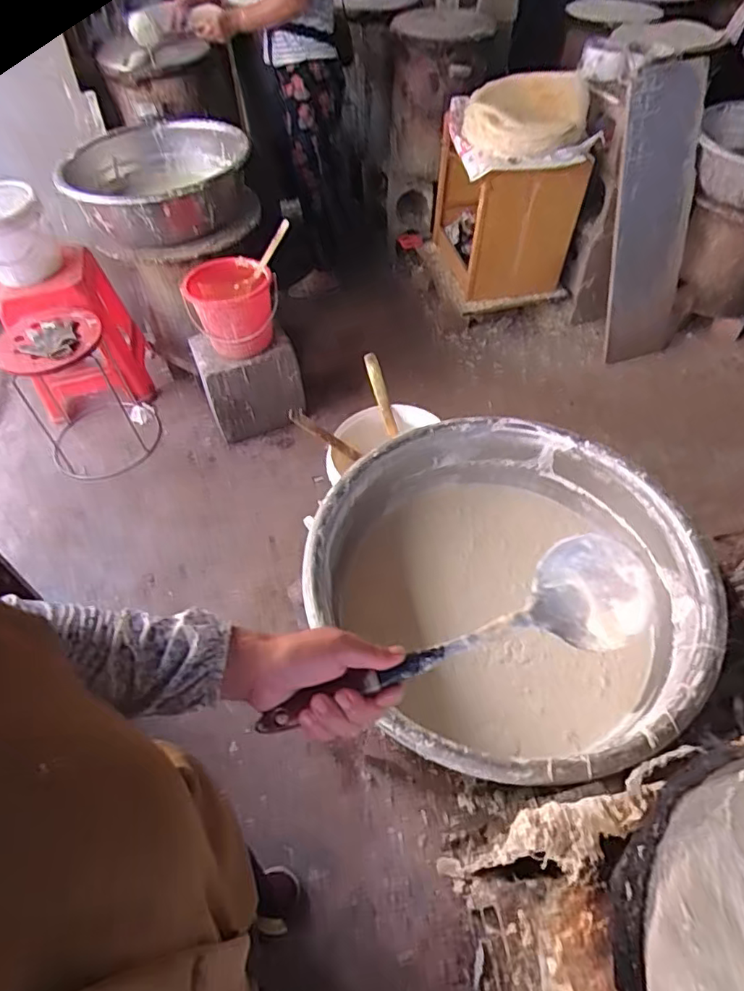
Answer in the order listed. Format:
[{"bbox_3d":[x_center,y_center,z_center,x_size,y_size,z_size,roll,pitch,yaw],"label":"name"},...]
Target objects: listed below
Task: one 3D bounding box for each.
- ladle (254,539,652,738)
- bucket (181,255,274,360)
[{"bbox_3d":[0.069,0.120,0.467,0.324,0.055,0.084,-18,53,-7],"label":"ladle"},{"bbox_3d":[-0.415,-0.559,1.744,0.251,0.216,0.255,-11,52,-8],"label":"bucket"}]

